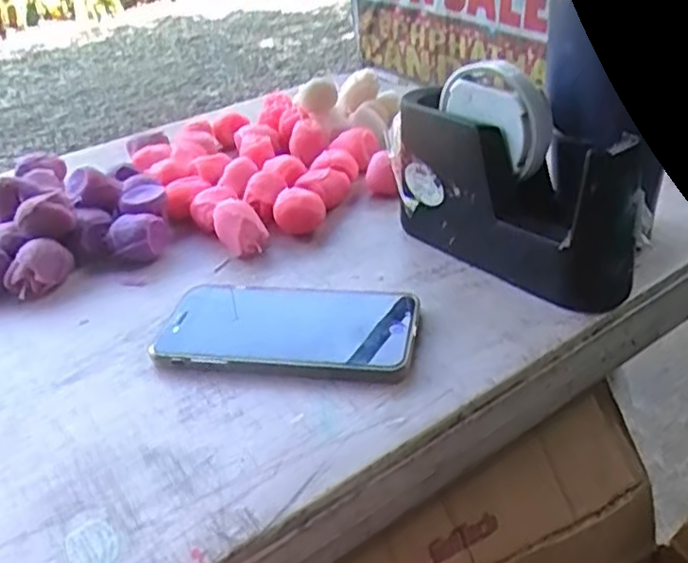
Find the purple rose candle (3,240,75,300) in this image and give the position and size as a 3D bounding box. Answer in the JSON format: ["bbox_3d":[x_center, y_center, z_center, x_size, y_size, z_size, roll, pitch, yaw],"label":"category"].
[{"bbox_3d":[-0.224,-0.011,0.512,0.030,0.032,0.047,9,35,20],"label":"purple rose candle"}]

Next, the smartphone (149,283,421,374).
[{"bbox_3d":[-0.034,0.028,0.440,0.156,0.011,0.081,2,34,11],"label":"smartphone"}]

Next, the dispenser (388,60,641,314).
[{"bbox_3d":[0.108,-0.067,0.474,0.062,0.122,0.186,-23,37,-26],"label":"dispenser"}]

